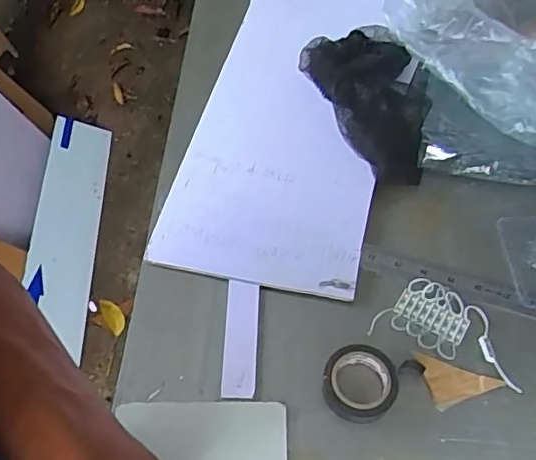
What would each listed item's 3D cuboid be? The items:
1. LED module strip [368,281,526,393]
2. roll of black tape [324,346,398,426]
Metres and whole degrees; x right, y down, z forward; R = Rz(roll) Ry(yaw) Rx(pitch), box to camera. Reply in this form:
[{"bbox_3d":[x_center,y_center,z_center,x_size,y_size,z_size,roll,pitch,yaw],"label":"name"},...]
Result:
[{"bbox_3d":[0.160,0.084,0.507,0.125,0.021,0.072,20,59,13],"label":"LED module strip"},{"bbox_3d":[0.077,0.126,0.475,0.064,0.016,0.057,-34,63,-21],"label":"roll of black tape"}]

